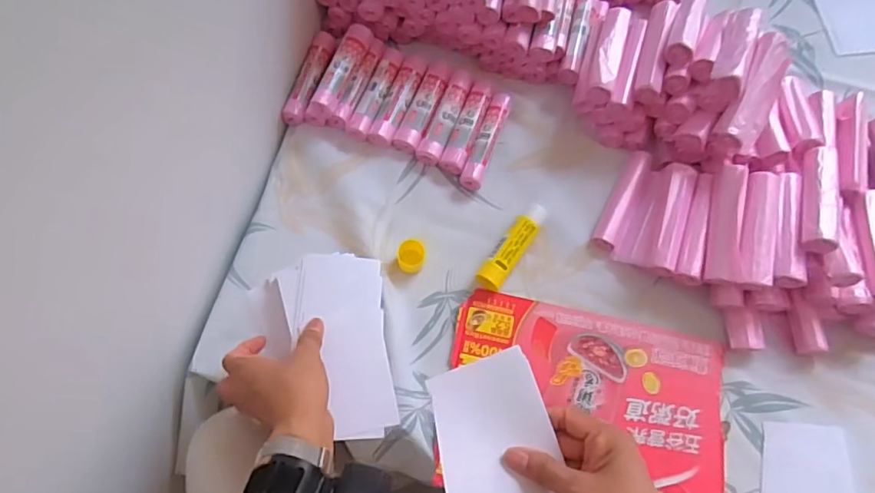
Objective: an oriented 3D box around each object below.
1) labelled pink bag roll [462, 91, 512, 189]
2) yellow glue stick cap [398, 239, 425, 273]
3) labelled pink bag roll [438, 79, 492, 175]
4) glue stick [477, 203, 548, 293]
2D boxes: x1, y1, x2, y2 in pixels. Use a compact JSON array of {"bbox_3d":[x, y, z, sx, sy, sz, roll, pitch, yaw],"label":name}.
[{"bbox_3d":[0.058,-0.122,0.646,0.024,0.023,0.123,19,72,6],"label":"labelled pink bag roll"},{"bbox_3d":[-0.028,0.011,0.596,0.028,0.019,0.032,2,71,0],"label":"yellow glue stick cap"},{"bbox_3d":[0.038,-0.143,0.656,0.029,0.021,0.132,20,72,6],"label":"labelled pink bag roll"},{"bbox_3d":[0.081,0.001,0.601,0.028,0.025,0.106,34,74,10],"label":"glue stick"}]

